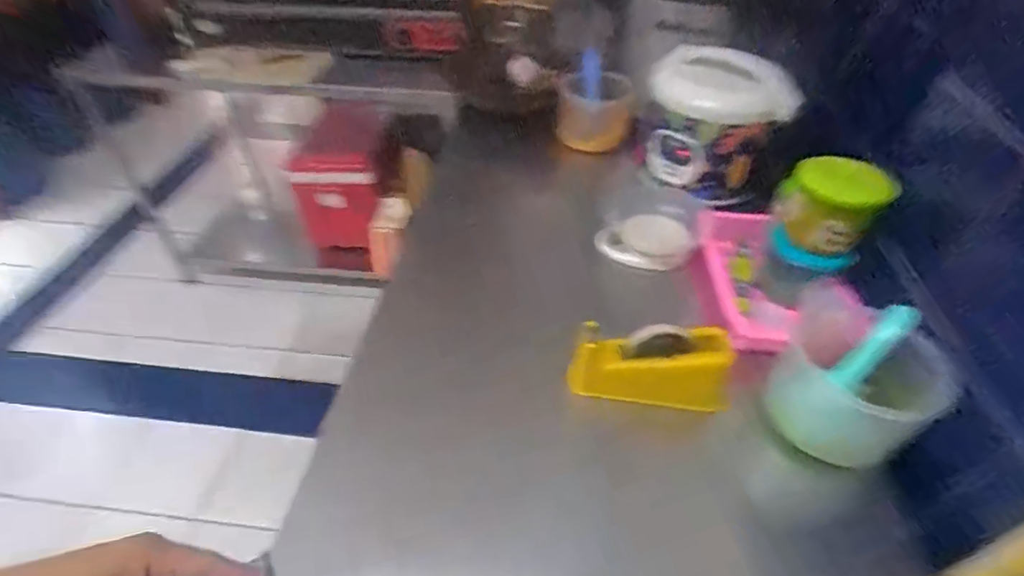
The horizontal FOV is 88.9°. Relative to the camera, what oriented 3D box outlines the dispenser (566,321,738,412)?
[{"bbox_3d":[0.179,0.099,0.685,0.205,0.102,0.061,4,44,3],"label":"dispenser"}]

